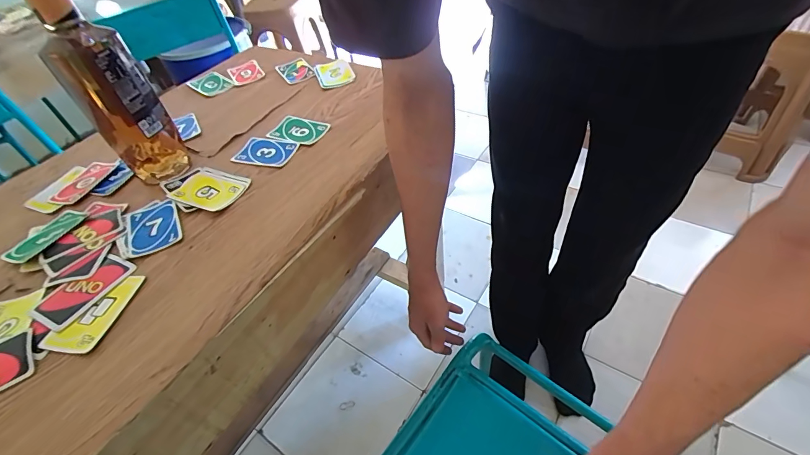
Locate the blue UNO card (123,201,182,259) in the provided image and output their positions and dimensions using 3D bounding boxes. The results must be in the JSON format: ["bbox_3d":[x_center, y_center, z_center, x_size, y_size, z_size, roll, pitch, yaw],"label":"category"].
[{"bbox_3d":[-0.298,-0.001,0.445,0.057,0.006,0.091,-24,49,-19],"label":"blue UNO card"}]

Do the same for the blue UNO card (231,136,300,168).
[{"bbox_3d":[-0.197,-0.108,0.536,0.089,0.004,0.062,14,52,19],"label":"blue UNO card"}]

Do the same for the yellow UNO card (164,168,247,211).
[{"bbox_3d":[-0.252,-0.047,0.482,0.095,0.008,0.058,16,52,25],"label":"yellow UNO card"}]

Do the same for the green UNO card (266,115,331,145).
[{"bbox_3d":[-0.158,-0.144,0.563,0.085,0.005,0.052,17,59,20],"label":"green UNO card"}]

